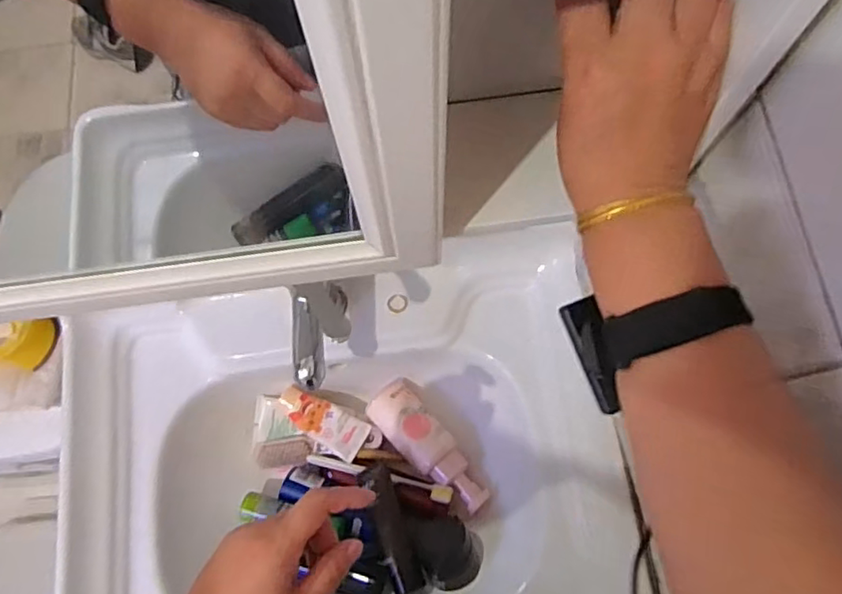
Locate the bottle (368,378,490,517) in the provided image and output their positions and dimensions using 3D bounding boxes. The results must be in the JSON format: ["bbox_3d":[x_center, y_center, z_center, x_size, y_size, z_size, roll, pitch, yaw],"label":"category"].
[{"bbox_3d":[0.013,0.184,0.739,0.073,0.042,0.184,-41,76,-10],"label":"bottle"}]

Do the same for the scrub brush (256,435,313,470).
[{"bbox_3d":[-0.173,0.197,0.757,0.081,0.014,0.034,-15,72,20],"label":"scrub brush"}]

